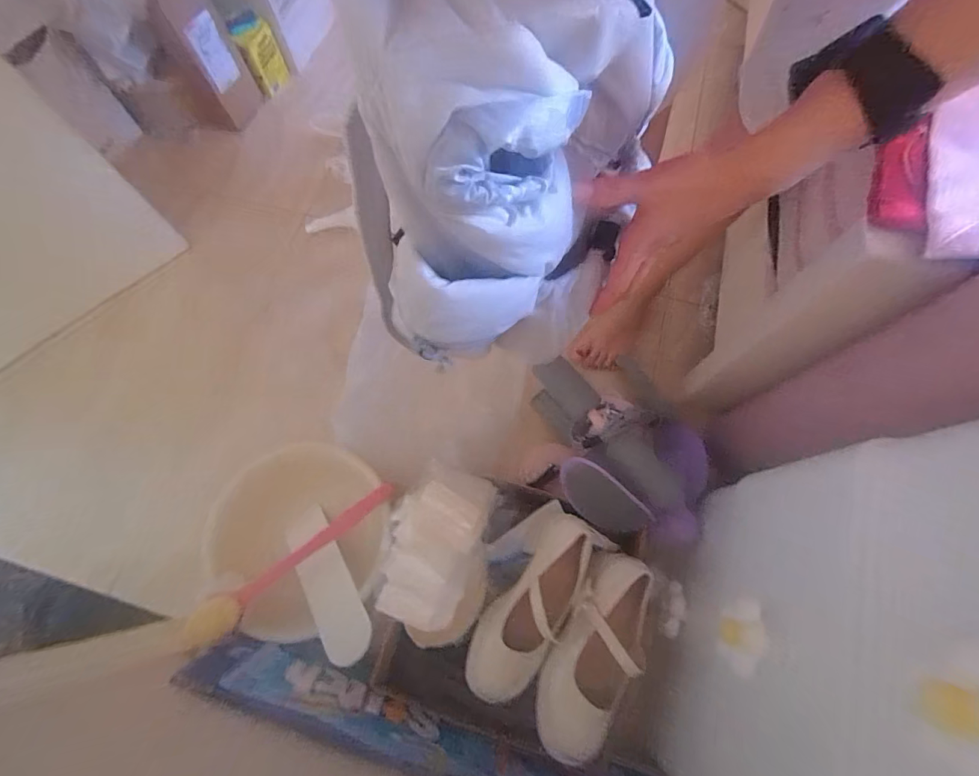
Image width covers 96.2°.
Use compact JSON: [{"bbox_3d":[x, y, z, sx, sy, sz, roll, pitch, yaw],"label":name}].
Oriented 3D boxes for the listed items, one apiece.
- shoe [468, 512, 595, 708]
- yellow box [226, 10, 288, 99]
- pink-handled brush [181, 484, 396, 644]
[{"bbox_3d":[0.053,0.271,0.548,0.091,0.066,0.238,31,88,12],"label":"shoe"},{"bbox_3d":[-0.537,-0.784,1.030,0.028,0.152,0.099,30,73,12],"label":"yellow box"},{"bbox_3d":[-0.279,0.237,0.636,0.310,0.058,0.057,-40,74,-12],"label":"pink-handled brush"}]

